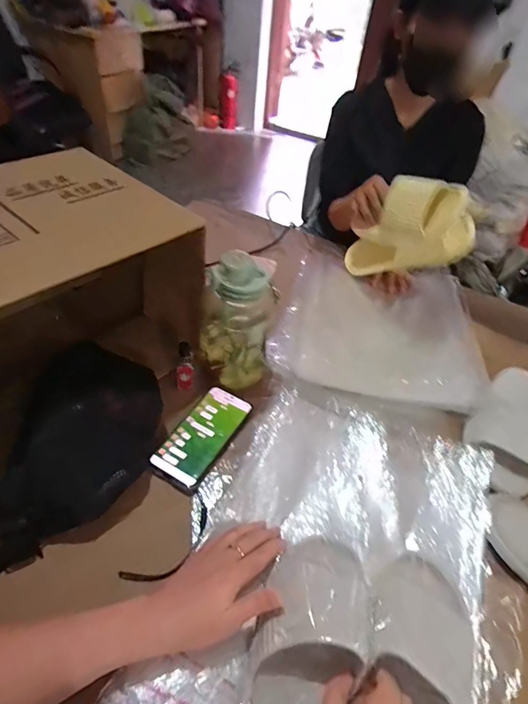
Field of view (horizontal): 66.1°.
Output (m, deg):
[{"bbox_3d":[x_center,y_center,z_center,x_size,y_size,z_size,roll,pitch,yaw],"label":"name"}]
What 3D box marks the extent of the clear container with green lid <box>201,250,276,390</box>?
[{"bbox_3d":[-0.039,-0.041,0.593,0.082,0.197,0.083,-9,47,-16],"label":"clear container with green lid"}]

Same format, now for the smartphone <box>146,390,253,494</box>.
[{"bbox_3d":[-0.086,0.115,0.576,0.077,0.011,0.162,23,47,15],"label":"smartphone"}]

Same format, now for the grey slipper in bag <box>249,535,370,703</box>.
[{"bbox_3d":[0.033,0.295,0.378,0.097,0.067,0.259,20,49,12],"label":"grey slipper in bag"}]

